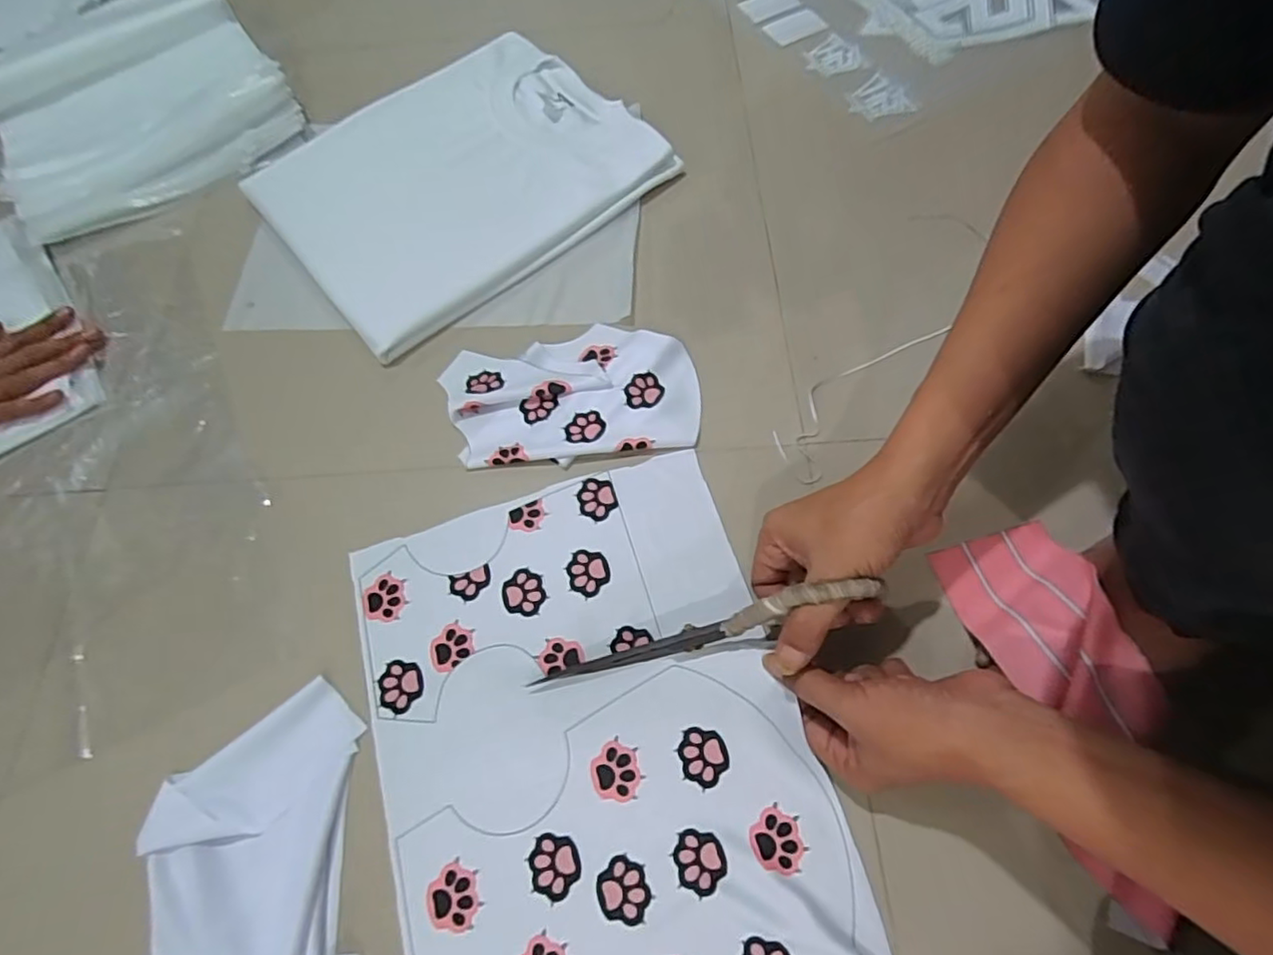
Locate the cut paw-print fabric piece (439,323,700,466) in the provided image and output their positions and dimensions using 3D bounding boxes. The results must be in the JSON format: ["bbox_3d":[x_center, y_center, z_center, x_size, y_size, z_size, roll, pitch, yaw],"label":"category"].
[{"bbox_3d":[-0.057,-0.074,0.565,0.217,0.010,0.134,-10,65,-2],"label":"cut paw-print fabric piece"}]

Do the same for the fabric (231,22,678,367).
[{"bbox_3d":[-0.192,-0.331,0.681,0.370,0.029,0.311,-39,69,-14],"label":"fabric"}]

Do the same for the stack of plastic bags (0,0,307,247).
[{"bbox_3d":[-0.605,-0.460,0.742,0.316,0.032,0.394,-35,68,-12],"label":"stack of plastic bags"}]

